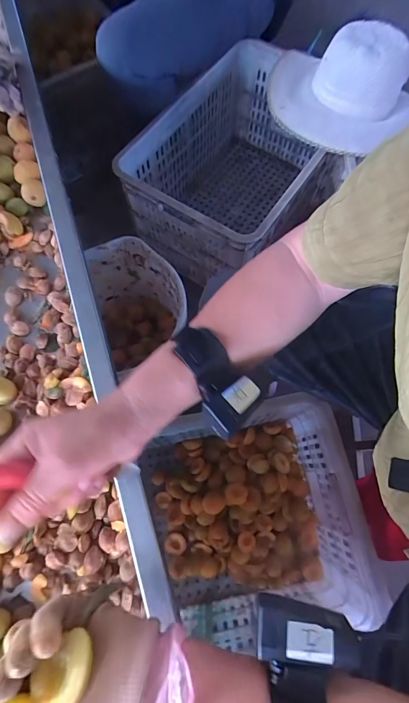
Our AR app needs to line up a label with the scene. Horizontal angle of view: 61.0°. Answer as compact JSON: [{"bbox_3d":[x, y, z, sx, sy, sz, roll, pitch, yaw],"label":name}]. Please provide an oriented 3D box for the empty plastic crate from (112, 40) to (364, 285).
[{"bbox_3d":[0.108,-0.447,0.891,0.410,0.279,0.545,35,75,11],"label":"empty plastic crate"}]

